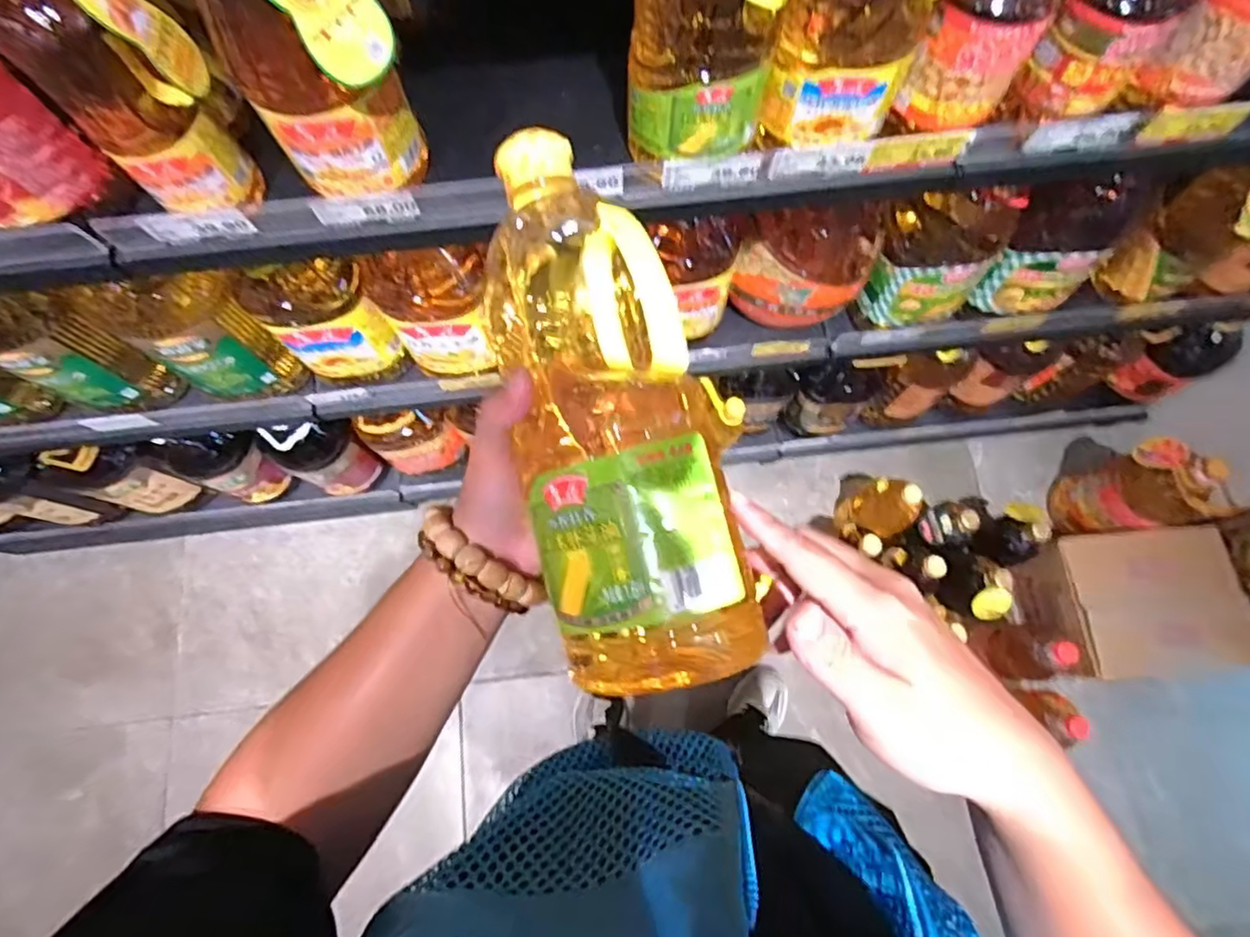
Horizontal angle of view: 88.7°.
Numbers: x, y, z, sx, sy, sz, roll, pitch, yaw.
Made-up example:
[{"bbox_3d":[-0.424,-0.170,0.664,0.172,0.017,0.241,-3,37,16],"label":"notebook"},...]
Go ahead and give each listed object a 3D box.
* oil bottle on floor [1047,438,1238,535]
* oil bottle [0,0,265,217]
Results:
[{"bbox_3d":[1.037,0.048,1.306,0.126,0.339,0.166,-14,76,-3],"label":"oil bottle on floor"},{"bbox_3d":[-0.376,-0.294,0.489,0.084,0.222,0.102,40,79,10],"label":"oil bottle"}]

